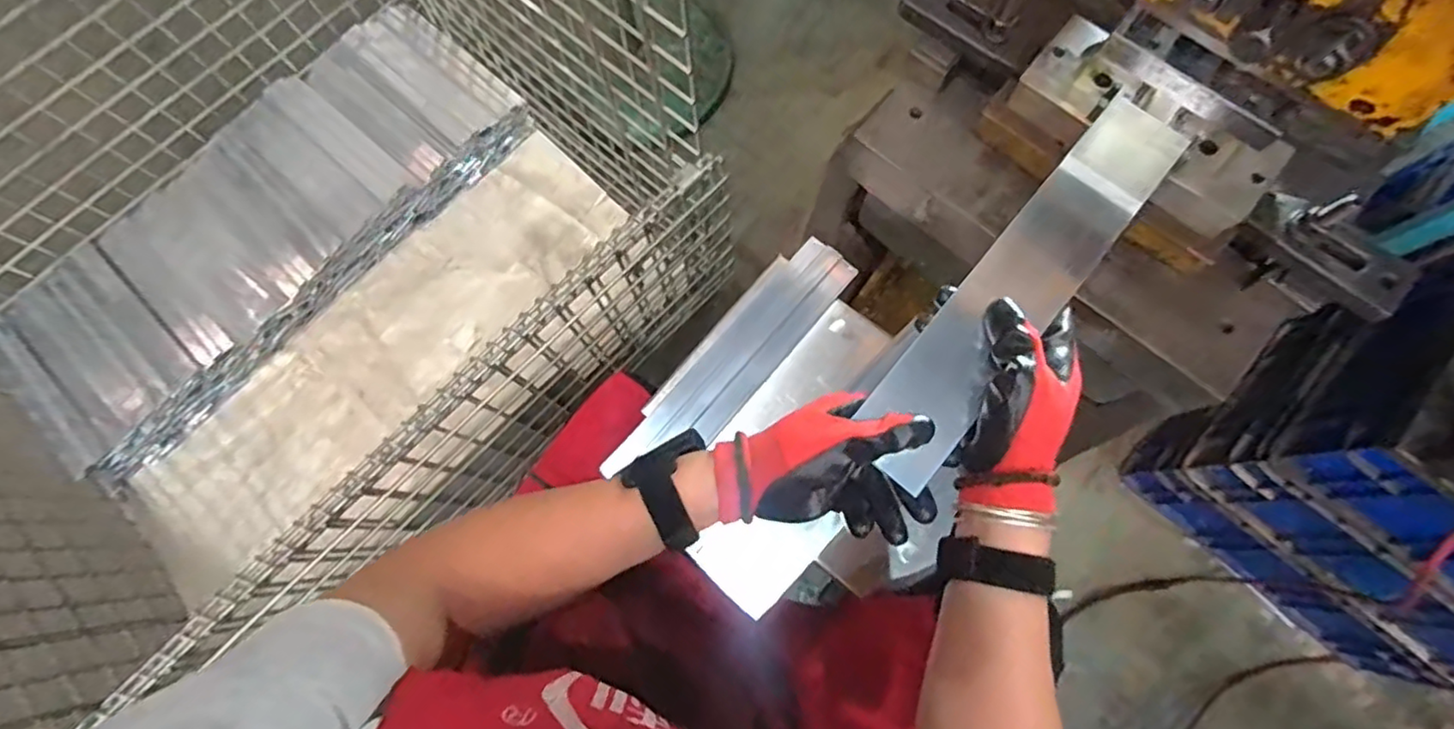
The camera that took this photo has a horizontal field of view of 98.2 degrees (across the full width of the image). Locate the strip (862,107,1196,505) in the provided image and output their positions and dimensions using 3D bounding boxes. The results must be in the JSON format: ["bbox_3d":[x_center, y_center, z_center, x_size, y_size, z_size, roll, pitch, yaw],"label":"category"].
[{"bbox_3d":[0.201,-0.057,0.428,0.062,0.007,0.314,39,82,11],"label":"strip"}]

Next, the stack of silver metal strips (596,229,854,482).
[{"bbox_3d":[0.004,-0.002,0.652,0.077,0.024,0.321,40,79,11],"label":"stack of silver metal strips"}]

